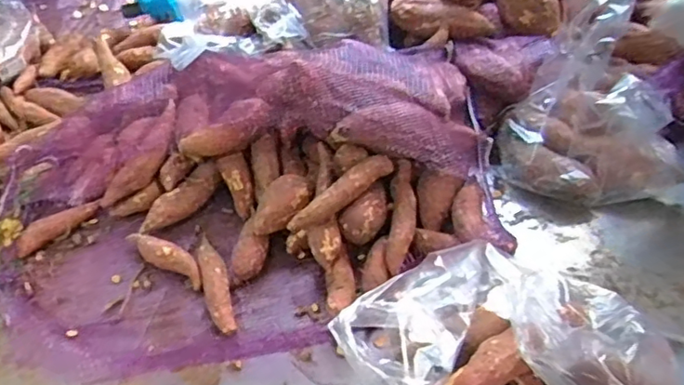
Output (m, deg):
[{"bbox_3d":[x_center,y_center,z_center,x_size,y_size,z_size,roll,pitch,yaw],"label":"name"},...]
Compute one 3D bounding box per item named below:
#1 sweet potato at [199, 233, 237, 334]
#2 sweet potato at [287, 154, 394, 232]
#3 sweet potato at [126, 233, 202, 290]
[{"bbox_3d":[-0.181,0.121,0.840,0.035,0.030,0.182,-15,49,-9],"label":"sweet potato"},{"bbox_3d":[0.000,0.001,0.835,0.180,0.036,0.032,-34,54,-24],"label":"sweet potato"},{"bbox_3d":[-0.262,0.094,0.876,0.151,0.031,0.037,26,55,25],"label":"sweet potato"}]

